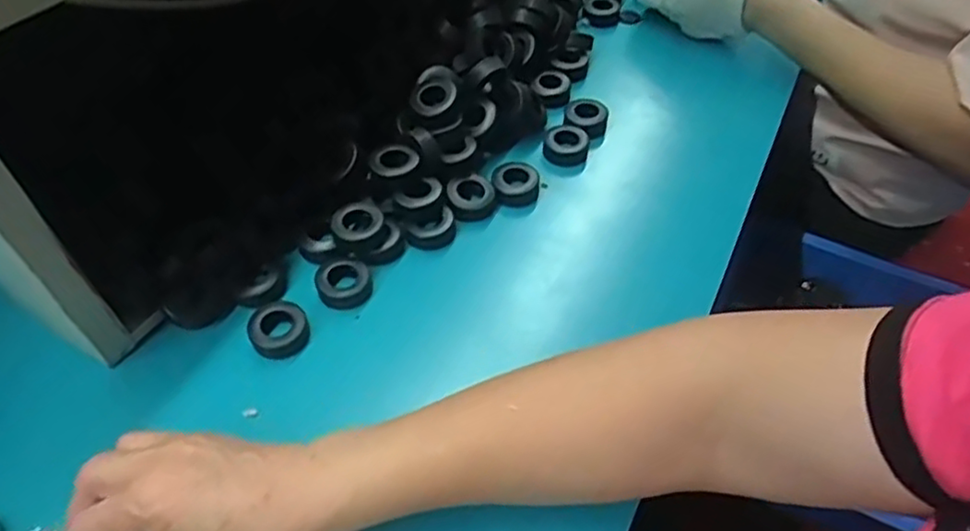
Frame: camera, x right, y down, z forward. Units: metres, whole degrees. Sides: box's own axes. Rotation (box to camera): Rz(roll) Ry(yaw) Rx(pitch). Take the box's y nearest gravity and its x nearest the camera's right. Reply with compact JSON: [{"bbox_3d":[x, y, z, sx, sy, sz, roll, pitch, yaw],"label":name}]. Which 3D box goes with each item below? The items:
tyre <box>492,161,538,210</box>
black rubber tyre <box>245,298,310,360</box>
[{"bbox_3d":[0.024,-0.064,0.532,0.036,0.021,0.031,3,52,-1],"label":"tyre"},{"bbox_3d":[-0.137,0.041,0.447,0.037,0.014,0.040,2,52,-2],"label":"black rubber tyre"}]

